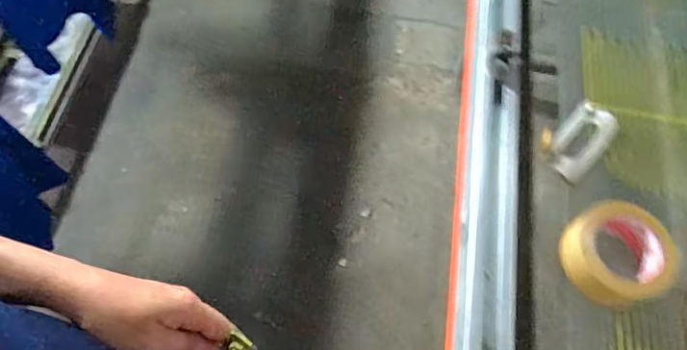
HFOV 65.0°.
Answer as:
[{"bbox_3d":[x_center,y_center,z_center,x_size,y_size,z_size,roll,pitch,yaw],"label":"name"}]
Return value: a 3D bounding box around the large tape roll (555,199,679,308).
[{"bbox_3d":[0.313,0.093,0.617,0.119,0.054,0.102,16,63,4],"label":"large tape roll"}]

